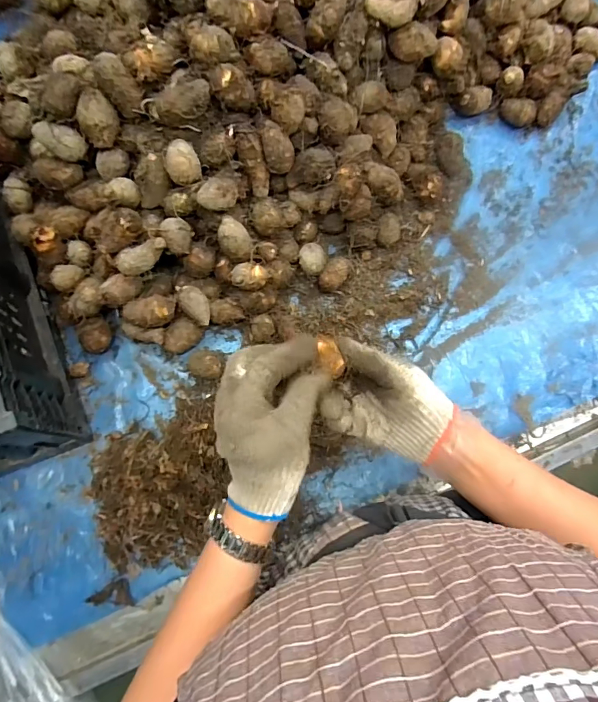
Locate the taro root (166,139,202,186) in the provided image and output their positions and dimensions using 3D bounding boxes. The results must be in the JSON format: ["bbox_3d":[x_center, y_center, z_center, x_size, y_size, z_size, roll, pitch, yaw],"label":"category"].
[{"bbox_3d":[-0.131,-0.211,0.489,0.037,0.036,0.045,-16,83,-7],"label":"taro root"}]

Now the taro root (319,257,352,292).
[{"bbox_3d":[0.048,-0.101,0.566,0.028,0.030,0.051,33,80,1],"label":"taro root"}]

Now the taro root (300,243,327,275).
[{"bbox_3d":[0.018,-0.119,0.567,0.035,0.032,0.044,4,81,-4],"label":"taro root"}]

